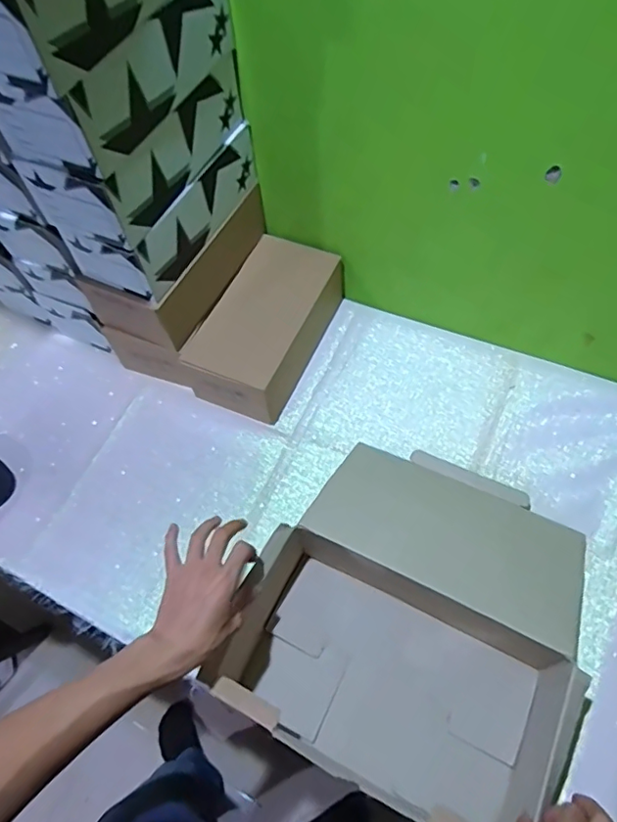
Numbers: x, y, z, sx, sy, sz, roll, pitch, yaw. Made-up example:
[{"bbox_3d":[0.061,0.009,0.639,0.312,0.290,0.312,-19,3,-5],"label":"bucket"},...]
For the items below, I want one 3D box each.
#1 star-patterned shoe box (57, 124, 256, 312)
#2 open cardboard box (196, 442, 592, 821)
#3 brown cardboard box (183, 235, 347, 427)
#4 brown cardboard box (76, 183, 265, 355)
[{"bbox_3d":[-0.193,-0.282,0.730,0.126,0.100,0.266,23,64,15],"label":"star-patterned shoe box"},{"bbox_3d":[0.130,0.231,0.635,0.354,0.122,0.383,27,65,17],"label":"open cardboard box"},{"bbox_3d":[-0.066,-0.128,0.843,0.149,0.127,0.279,21,63,15],"label":"brown cardboard box"},{"bbox_3d":[-0.190,-0.230,0.812,0.137,0.097,0.267,23,64,15],"label":"brown cardboard box"}]

